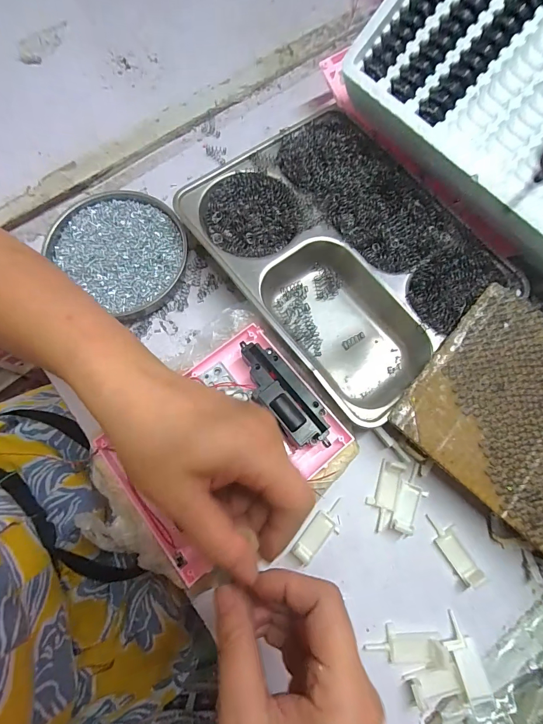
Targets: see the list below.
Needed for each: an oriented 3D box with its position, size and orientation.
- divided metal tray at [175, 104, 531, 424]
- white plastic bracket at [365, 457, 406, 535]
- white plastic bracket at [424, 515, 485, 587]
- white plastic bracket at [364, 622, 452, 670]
[{"bbox_3d":[0.066,-0.106,0.337,0.209,0.053,0.268,-38,79,-10],"label":"divided metal tray"},{"bbox_3d":[0.098,0.114,0.299,0.021,0.015,0.058,23,76,5],"label":"white plastic bracket"},{"bbox_3d":[0.153,0.155,0.289,0.018,0.015,0.057,-30,77,-8],"label":"white plastic bracket"},{"bbox_3d":[0.105,0.222,0.271,0.059,0.013,0.025,-2,73,12],"label":"white plastic bracket"}]

